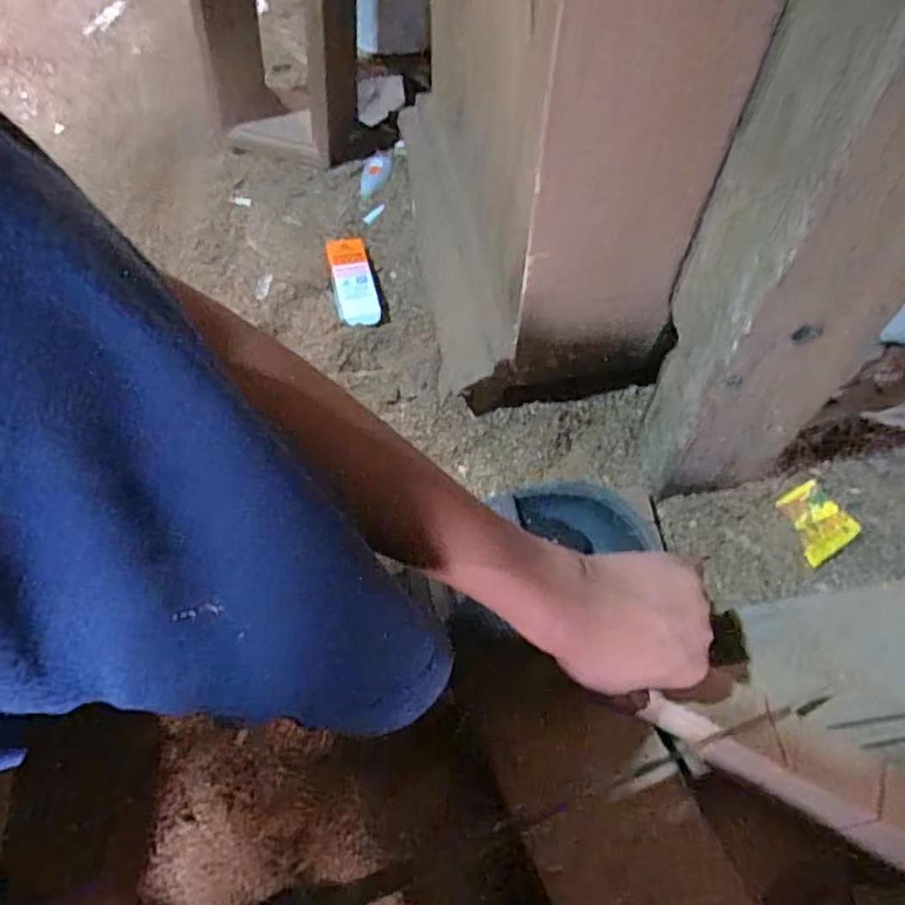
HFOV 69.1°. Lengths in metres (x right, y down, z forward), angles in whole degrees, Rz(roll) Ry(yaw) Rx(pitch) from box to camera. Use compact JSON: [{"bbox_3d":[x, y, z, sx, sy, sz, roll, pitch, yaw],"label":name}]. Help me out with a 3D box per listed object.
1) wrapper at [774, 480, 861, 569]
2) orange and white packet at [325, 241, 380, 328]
[{"bbox_3d":[0.305,0.058,0.559,0.054,0.009,0.059,-28,63,-18],"label":"wrapper"},{"bbox_3d":[-0.109,-0.186,0.720,0.044,0.024,0.131,-11,61,-6],"label":"orange and white packet"}]

